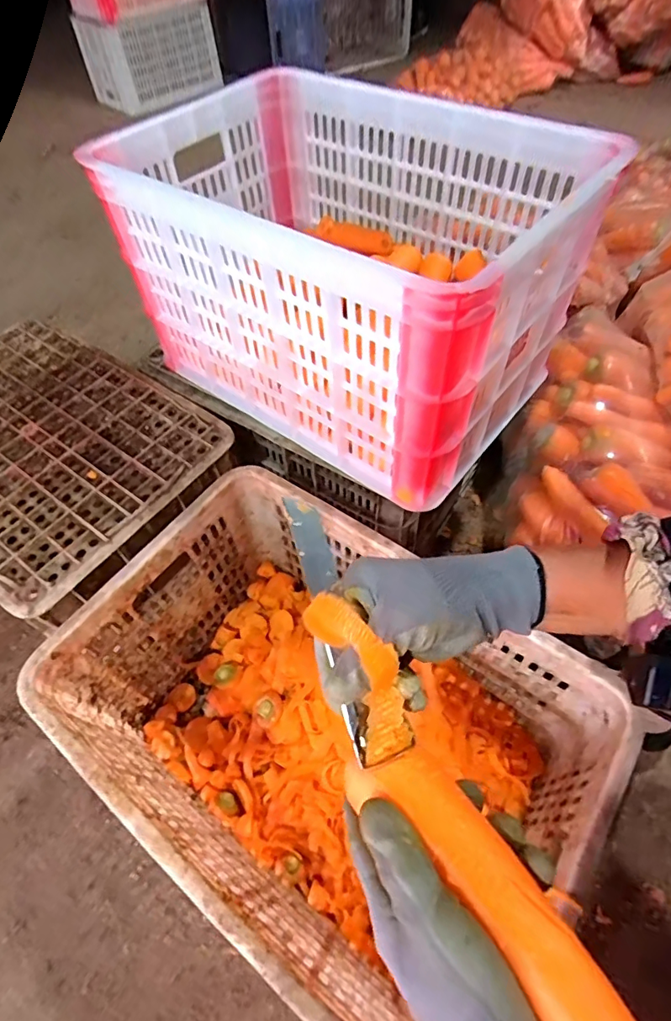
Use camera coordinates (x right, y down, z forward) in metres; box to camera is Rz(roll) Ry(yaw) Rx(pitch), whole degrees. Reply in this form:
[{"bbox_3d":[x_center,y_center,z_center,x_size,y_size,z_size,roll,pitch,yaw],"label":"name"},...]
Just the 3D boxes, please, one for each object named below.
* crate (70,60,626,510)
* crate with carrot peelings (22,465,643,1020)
[{"bbox_3d":[0.015,-0.298,0.629,0.491,0.289,0.337,32,62,22],"label":"crate"},{"bbox_3d":[-0.021,0.242,0.573,0.504,0.266,0.348,31,61,22],"label":"crate with carrot peelings"}]

